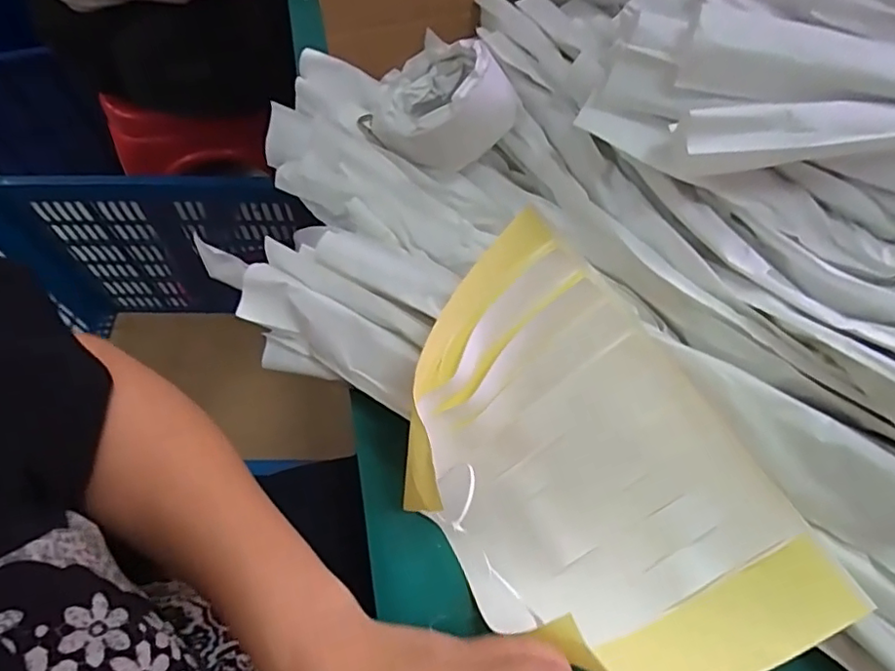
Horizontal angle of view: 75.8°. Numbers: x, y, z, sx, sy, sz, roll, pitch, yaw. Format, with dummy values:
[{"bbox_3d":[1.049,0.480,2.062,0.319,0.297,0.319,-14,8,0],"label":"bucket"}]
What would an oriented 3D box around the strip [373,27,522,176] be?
[{"bbox_3d":[-0.006,-0.173,0.439,0.078,0.078,0.108,-40,69,-19],"label":"strip"}]

